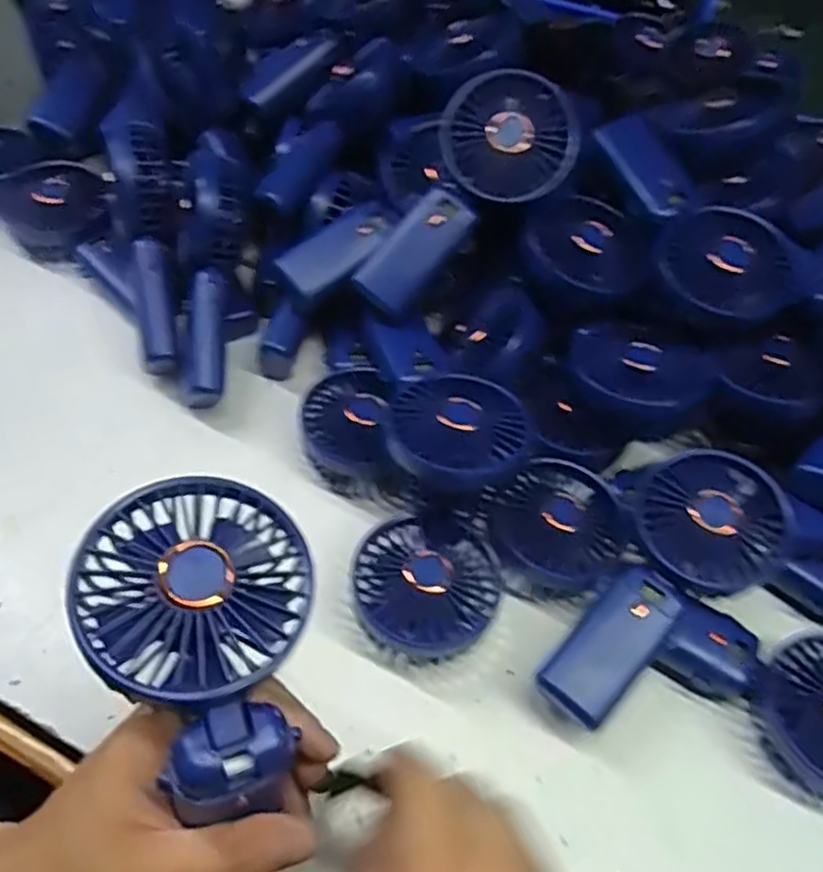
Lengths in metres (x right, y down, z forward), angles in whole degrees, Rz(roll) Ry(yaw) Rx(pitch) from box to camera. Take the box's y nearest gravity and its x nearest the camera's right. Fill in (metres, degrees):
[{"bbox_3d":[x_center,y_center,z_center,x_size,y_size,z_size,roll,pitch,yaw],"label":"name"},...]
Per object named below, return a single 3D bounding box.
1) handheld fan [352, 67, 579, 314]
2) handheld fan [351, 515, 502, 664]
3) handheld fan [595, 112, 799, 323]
[{"bbox_3d":[0.031,-0.161,0.477,0.182,0.037,0.077,-48,65,6],"label":"handheld fan"},{"bbox_3d":[0.009,0.089,0.425,0.082,0.052,0.079,2,54,-3],"label":"handheld fan"},{"bbox_3d":[0.190,-0.151,0.494,0.087,0.037,0.189,-10,56,-12],"label":"handheld fan"}]

